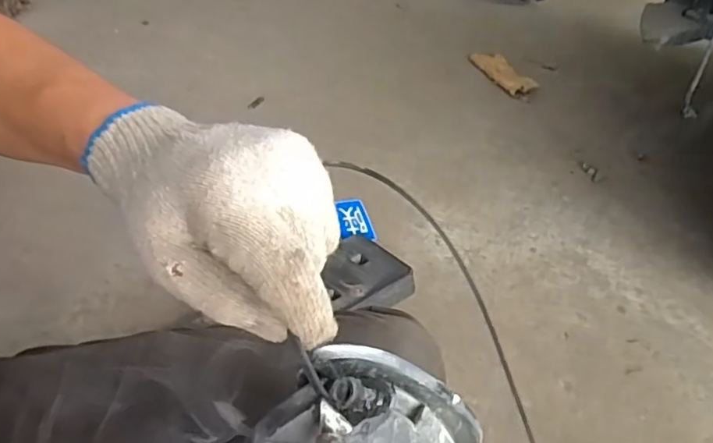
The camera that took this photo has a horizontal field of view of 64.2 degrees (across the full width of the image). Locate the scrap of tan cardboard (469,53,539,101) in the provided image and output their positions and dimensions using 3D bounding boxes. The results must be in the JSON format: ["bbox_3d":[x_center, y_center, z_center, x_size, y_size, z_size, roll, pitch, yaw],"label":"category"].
[{"bbox_3d":[0.473,-0.473,1.818,0.113,0.045,0.278,-13,45,-22],"label":"scrap of tan cardboard"}]

